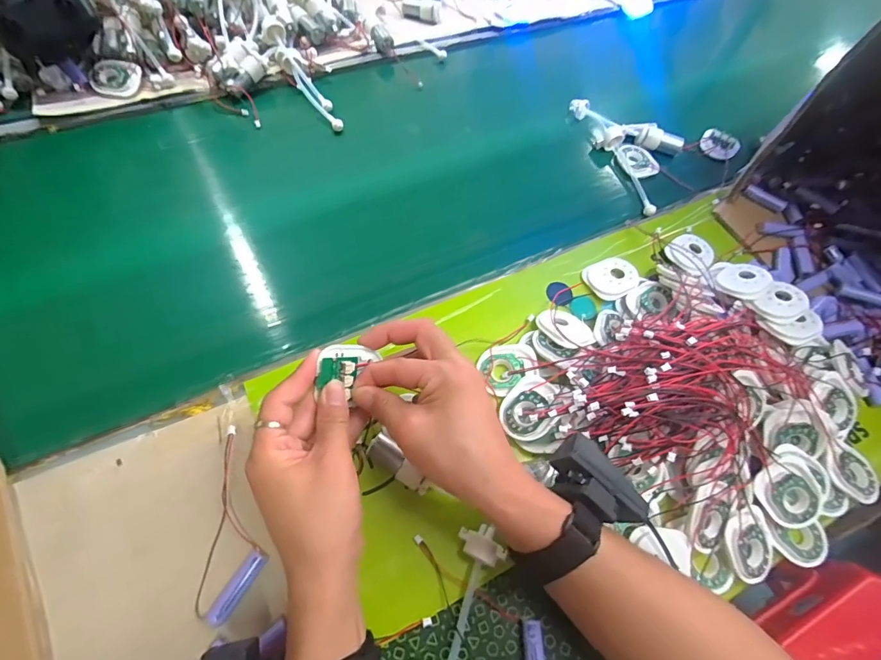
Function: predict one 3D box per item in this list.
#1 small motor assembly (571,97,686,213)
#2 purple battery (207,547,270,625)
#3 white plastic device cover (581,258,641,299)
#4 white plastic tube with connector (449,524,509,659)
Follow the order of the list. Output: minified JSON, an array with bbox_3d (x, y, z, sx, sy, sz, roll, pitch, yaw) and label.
[{"bbox_3d":[0.277,-0.253,0.602,0.107,0.034,0.201,-18,64,-13],"label":"small motor assembly"},{"bbox_3d":[-0.146,0.187,0.319,0.013,0.012,0.052,29,63,11],"label":"purple battery"},{"bbox_3d":[0.185,-0.058,0.468,0.051,0.009,0.049,-29,67,-18],"label":"white plastic device cover"},{"bbox_3d":[0.016,0.219,0.315,0.035,0.029,0.142,15,62,4],"label":"white plastic tube with connector"}]

